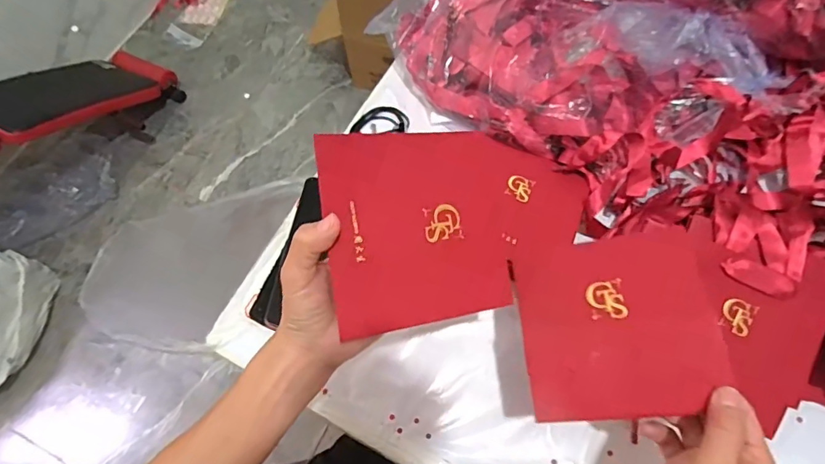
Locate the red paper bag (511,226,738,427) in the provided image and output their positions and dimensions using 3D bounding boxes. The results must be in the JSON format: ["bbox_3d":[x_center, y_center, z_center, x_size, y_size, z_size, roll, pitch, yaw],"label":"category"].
[{"bbox_3d":[0.159,0.070,0.364,0.139,0.009,0.140,-10,61,18],"label":"red paper bag"}]

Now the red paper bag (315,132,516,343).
[{"bbox_3d":[0.006,-0.003,0.336,0.134,0.007,0.137,-8,91,-21],"label":"red paper bag"}]

